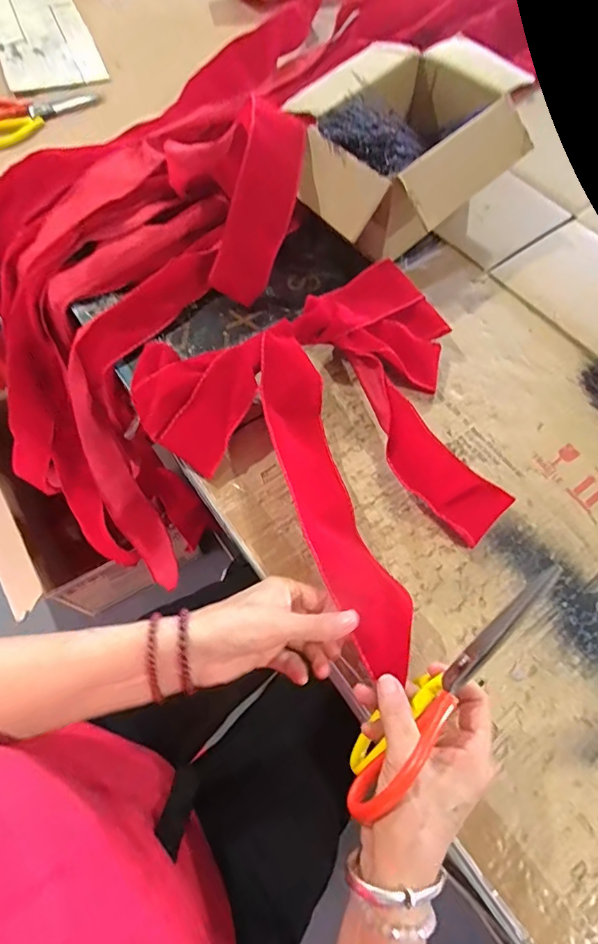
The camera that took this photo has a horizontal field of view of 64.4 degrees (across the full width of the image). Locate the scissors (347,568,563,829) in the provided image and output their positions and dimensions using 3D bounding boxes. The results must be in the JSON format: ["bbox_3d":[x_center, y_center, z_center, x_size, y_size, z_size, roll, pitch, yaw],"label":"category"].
[{"bbox_3d":[0.099,0.140,0.317,0.023,0.069,0.199,41,88,16],"label":"scissors"}]

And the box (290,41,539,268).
[{"bbox_3d":[0.119,-0.381,0.578,0.288,0.134,0.231,-40,72,-19],"label":"box"}]

